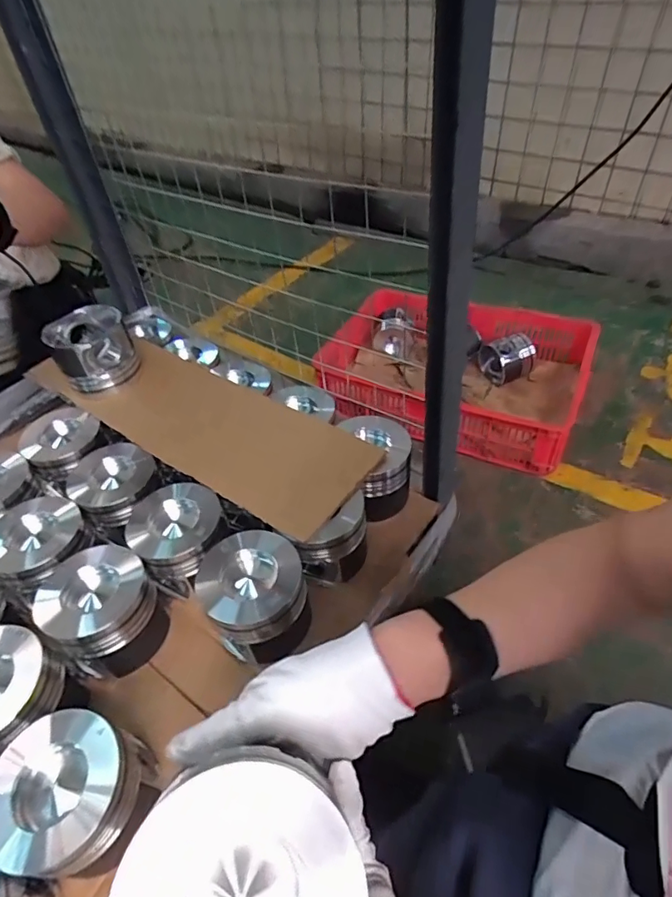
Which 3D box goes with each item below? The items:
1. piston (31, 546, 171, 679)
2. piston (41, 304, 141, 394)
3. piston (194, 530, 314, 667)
[{"bbox_3d":[-0.267,0.176,0.573,0.113,0.097,0.128,-35,53,-27],"label":"piston"},{"bbox_3d":[-0.371,-0.150,0.774,0.107,0.093,0.107,-26,49,-21],"label":"piston"},{"bbox_3d":[-0.089,0.166,0.566,0.106,0.102,0.108,0,45,4],"label":"piston"}]

